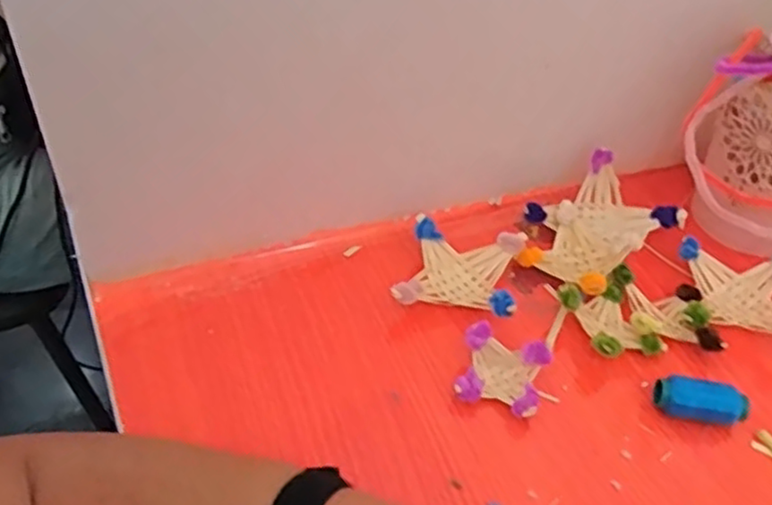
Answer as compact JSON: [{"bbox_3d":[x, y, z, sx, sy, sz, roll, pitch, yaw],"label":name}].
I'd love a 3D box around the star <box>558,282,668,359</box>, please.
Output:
[{"bbox_3d":[0.159,0.048,0.493,0.058,0.030,0.060,-16,49,-20],"label":"star"}]

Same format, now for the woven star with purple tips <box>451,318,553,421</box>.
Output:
[{"bbox_3d":[0.076,0.079,0.456,0.054,0.034,0.052,16,46,11],"label":"woven star with purple tips"}]

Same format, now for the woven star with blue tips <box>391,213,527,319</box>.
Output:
[{"bbox_3d":[0.054,0.017,0.511,0.085,0.034,0.077,9,45,4],"label":"woven star with blue tips"}]

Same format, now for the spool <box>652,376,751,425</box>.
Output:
[{"bbox_3d":[0.204,0.099,0.452,0.055,0.025,0.023,11,45,6],"label":"spool"}]

